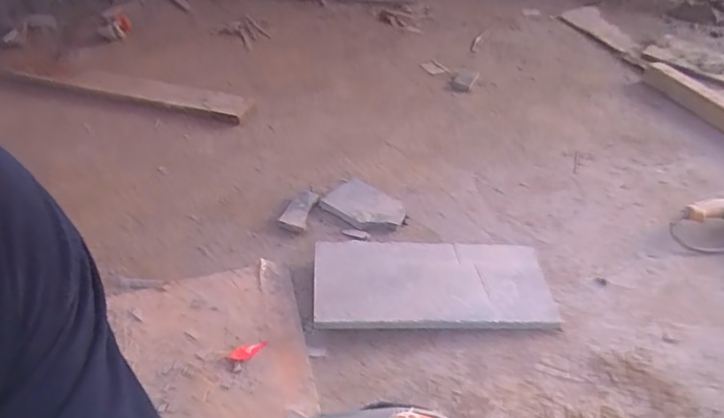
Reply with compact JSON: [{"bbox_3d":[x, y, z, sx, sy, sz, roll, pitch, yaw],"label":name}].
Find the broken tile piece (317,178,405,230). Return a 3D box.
[{"bbox_3d":[0.006,-0.005,1.164,0.173,0.019,0.126,29,49,27],"label":"broken tile piece"}]

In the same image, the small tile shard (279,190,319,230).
[{"bbox_3d":[-0.139,0.001,1.153,0.061,0.013,0.117,10,43,8],"label":"small tile shard"}]

